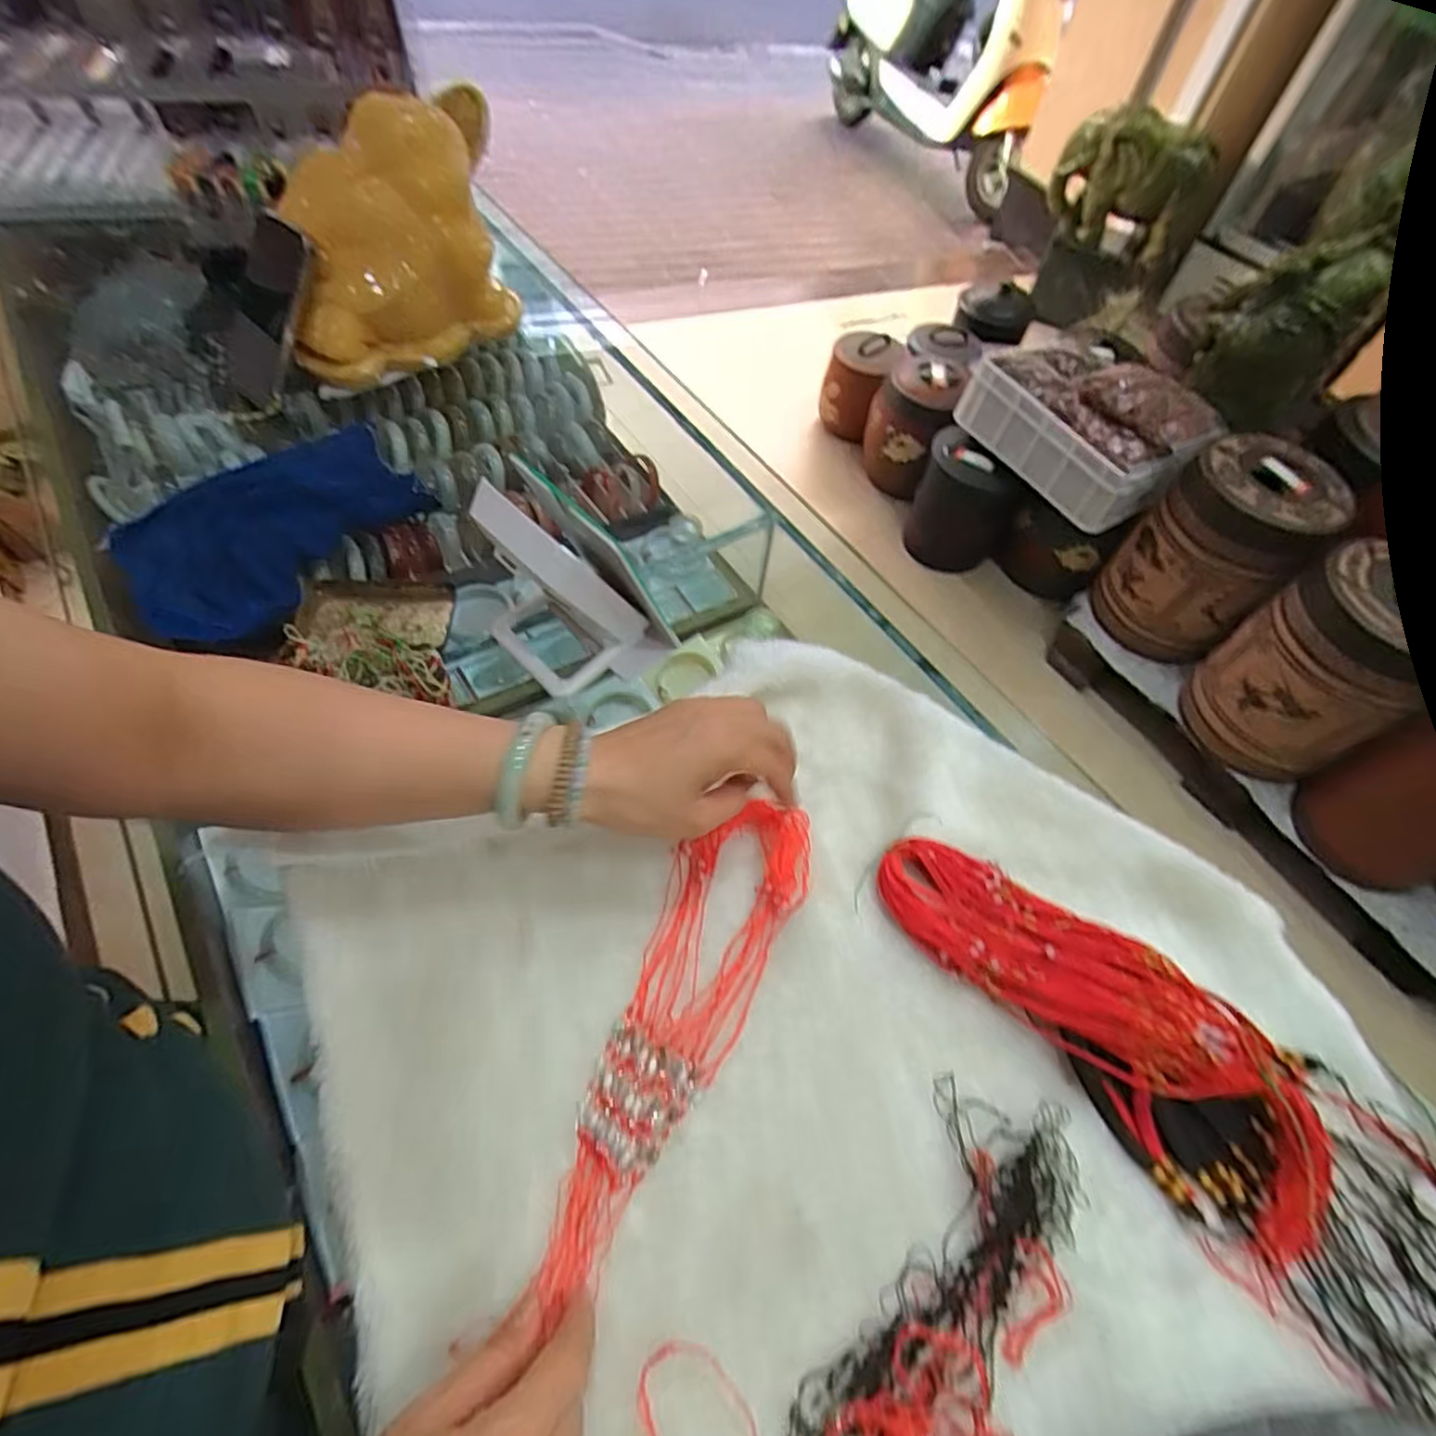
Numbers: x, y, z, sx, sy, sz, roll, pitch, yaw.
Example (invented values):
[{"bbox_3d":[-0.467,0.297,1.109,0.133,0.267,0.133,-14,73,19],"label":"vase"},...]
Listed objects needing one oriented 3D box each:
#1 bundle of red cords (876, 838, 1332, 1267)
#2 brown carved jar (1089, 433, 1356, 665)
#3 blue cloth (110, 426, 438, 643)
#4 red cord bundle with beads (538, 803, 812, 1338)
[{"bbox_3d":[0.222,0.165,0.394,0.280,0.044,0.114,36,63,17],"label":"bundle of red cords"},{"bbox_3d":[1.064,-0.362,1.465,0.288,0.403,0.282,2,58,-3],"label":"brown carved jar"},{"bbox_3d":[-0.381,-0.168,0.588,0.170,0.047,0.253,29,61,13],"label":"blue cloth"},{"bbox_3d":[-0.025,0.171,0.400,0.074,0.015,0.283,25,61,11],"label":"red cord bundle with beads"}]

